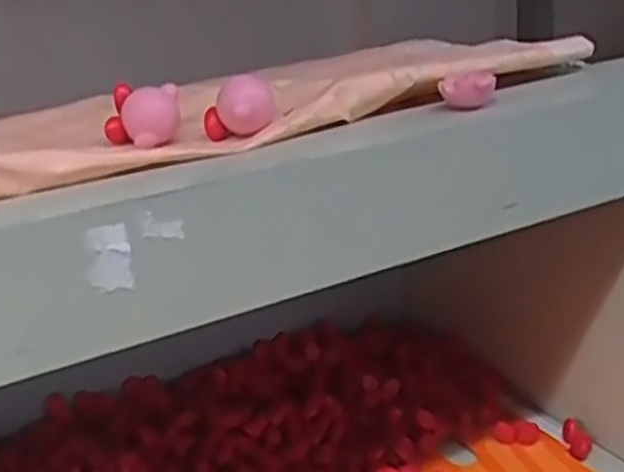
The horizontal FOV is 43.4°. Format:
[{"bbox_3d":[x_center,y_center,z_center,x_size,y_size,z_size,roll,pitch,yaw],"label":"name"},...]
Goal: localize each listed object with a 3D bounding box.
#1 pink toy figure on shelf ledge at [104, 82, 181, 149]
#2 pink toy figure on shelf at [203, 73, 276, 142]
[{"bbox_3d":[-0.085,-0.061,0.395,0.032,0.026,0.025,1,21,15],"label":"pink toy figure on shelf ledge"},{"bbox_3d":[-0.035,-0.065,0.388,0.028,0.028,0.025,14,27,41],"label":"pink toy figure on shelf"}]

